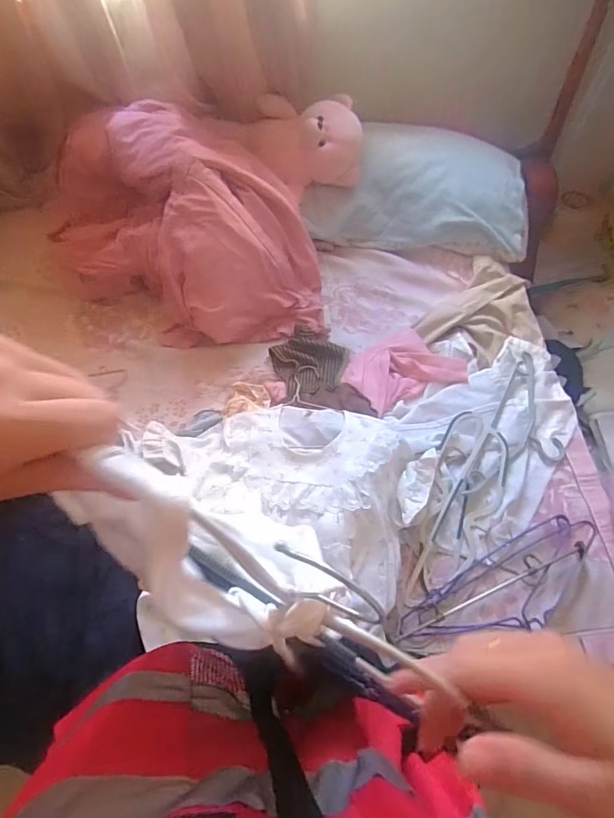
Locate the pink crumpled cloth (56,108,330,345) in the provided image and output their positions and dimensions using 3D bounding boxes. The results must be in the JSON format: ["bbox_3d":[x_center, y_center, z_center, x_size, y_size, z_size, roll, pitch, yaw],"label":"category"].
[{"bbox_3d":[-0.294,-0.432,1.118,0.693,0.319,0.464,38,71,18],"label":"pink crumpled cloth"}]

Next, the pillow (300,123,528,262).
[{"bbox_3d":[0.289,-0.553,1.209,0.563,0.177,0.281,2,64,2],"label":"pillow"}]

